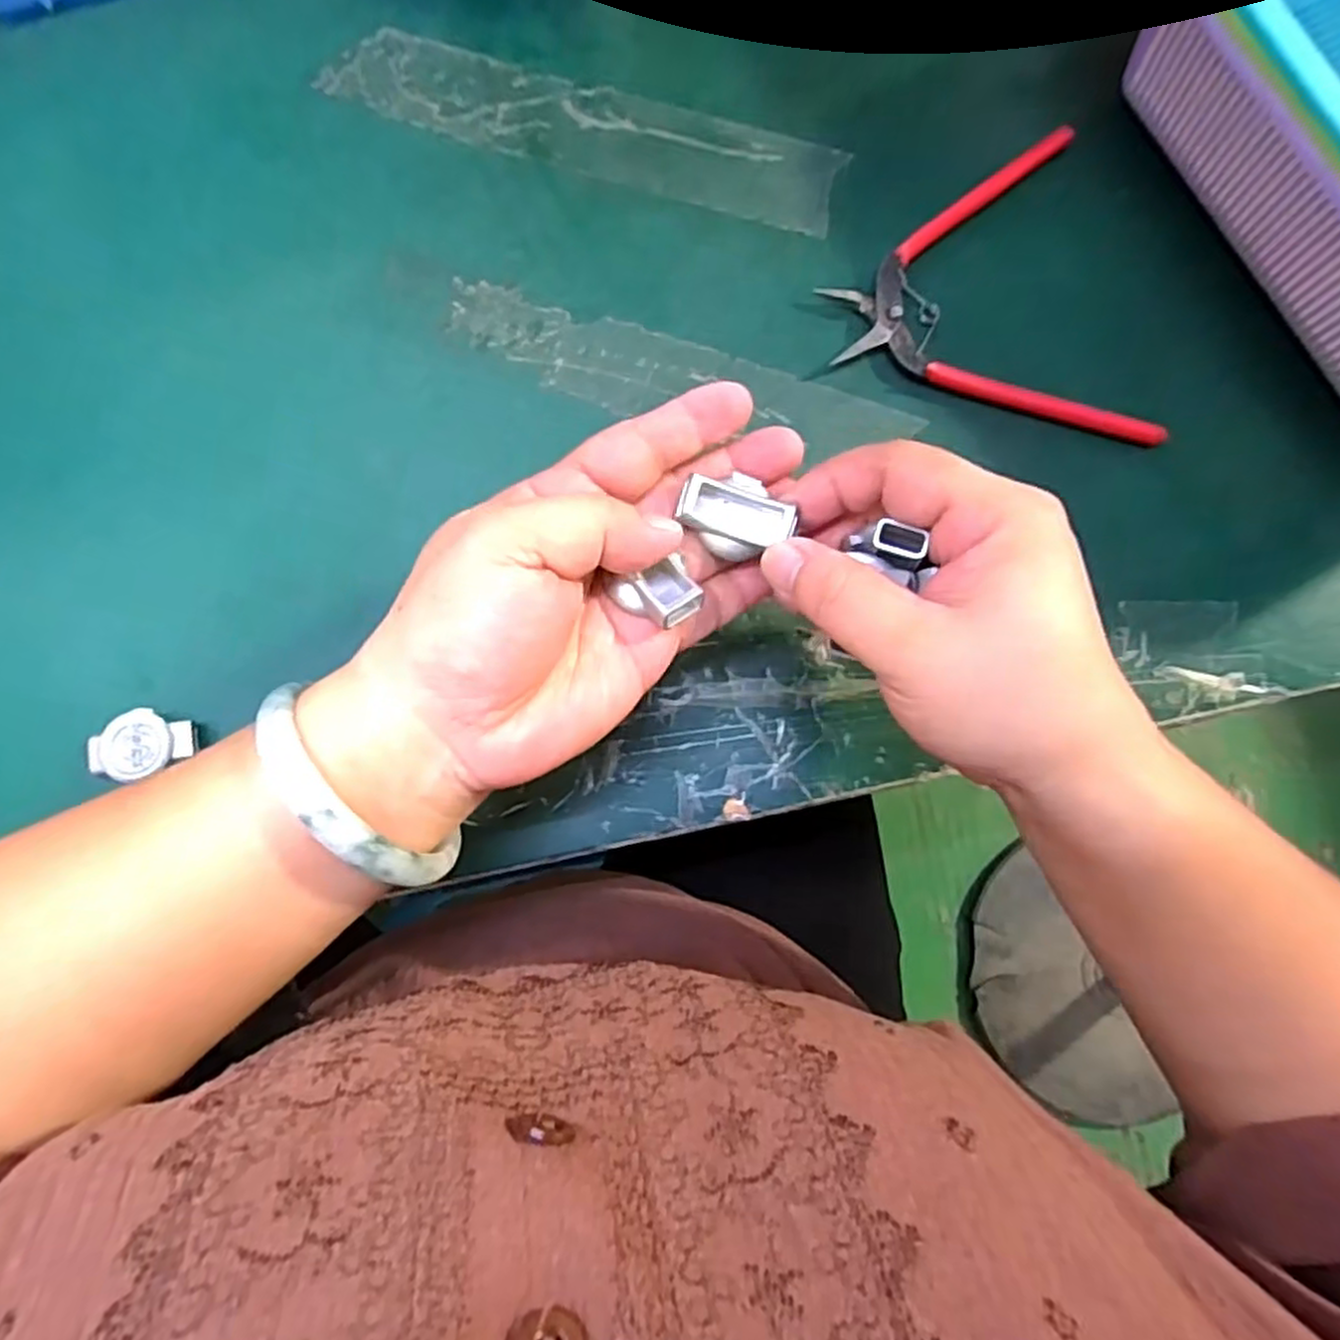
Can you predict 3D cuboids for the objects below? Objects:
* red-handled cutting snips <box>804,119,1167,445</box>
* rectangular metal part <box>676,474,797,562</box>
[{"bbox_3d":[0.131,-0.149,0.320,0.119,0.011,0.139,-15,82,-4],"label":"red-handled cutting snips"},{"bbox_3d":[0.021,-0.047,0.236,0.031,0.013,0.022,18,81,1],"label":"rectangular metal part"}]

